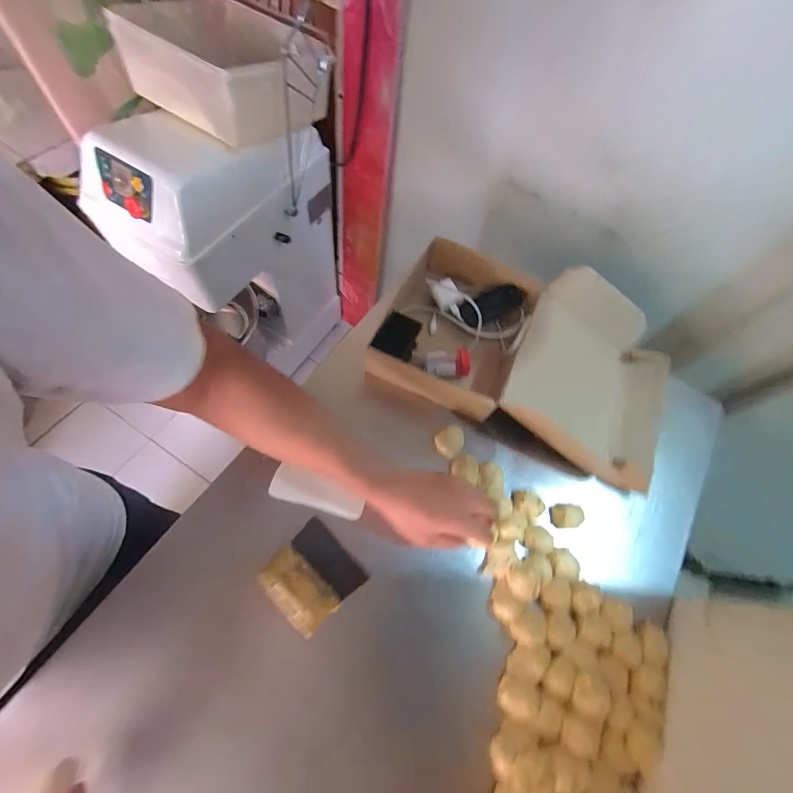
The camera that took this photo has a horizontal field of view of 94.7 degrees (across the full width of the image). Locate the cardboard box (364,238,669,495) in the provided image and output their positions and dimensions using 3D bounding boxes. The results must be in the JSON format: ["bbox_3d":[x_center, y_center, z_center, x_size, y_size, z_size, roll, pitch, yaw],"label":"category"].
[{"bbox_3d":[0.212,-0.064,0.595,0.469,0.131,0.286,20,63,5],"label":"cardboard box"}]

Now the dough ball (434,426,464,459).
[{"bbox_3d":[0.079,0.069,0.541,0.040,0.029,0.037,3,65,-6],"label":"dough ball"}]

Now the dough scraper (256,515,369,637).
[{"bbox_3d":[-0.105,0.222,0.453,0.100,0.021,0.095,42,67,13],"label":"dough scraper"}]

